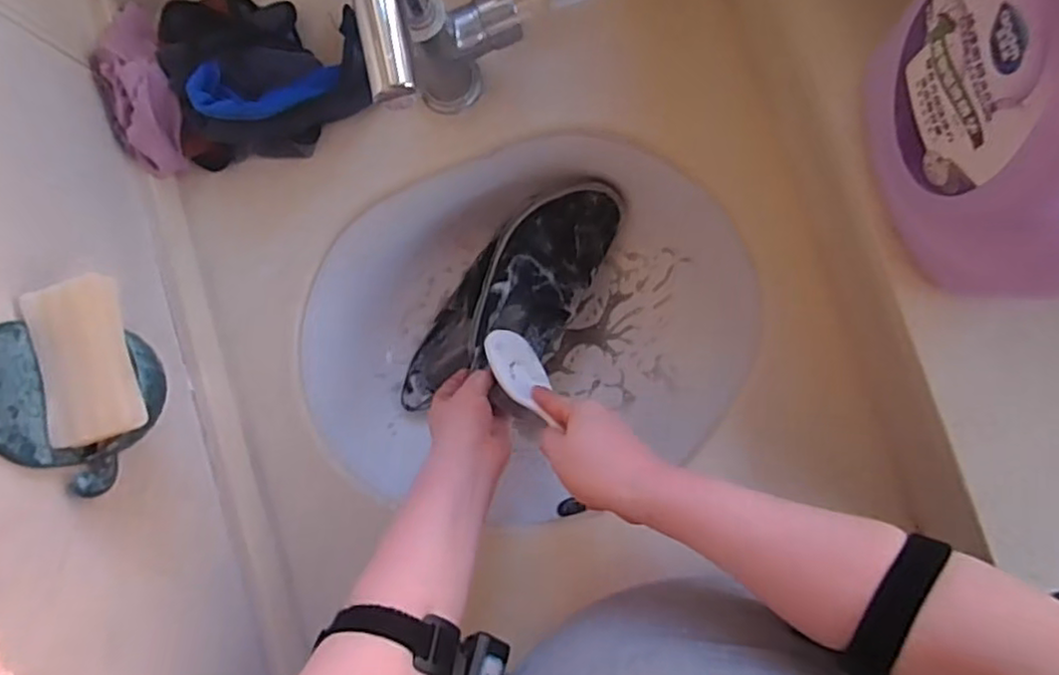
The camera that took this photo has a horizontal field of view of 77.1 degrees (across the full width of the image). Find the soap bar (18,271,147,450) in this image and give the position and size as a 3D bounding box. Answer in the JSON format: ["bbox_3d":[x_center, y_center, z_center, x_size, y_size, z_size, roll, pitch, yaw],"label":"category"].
[{"bbox_3d":[-0.278,0.015,0.413,0.053,0.020,0.100,-18,84,5],"label":"soap bar"}]

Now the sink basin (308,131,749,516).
[{"bbox_3d":[0.000,-0.012,0.682,0.430,0.147,0.336,-29,84,3],"label":"sink basin"}]

